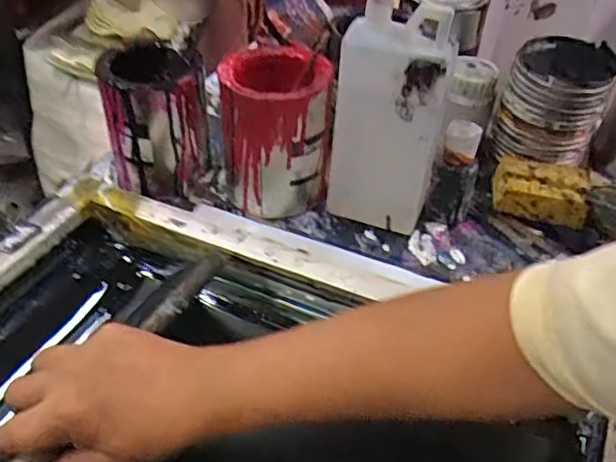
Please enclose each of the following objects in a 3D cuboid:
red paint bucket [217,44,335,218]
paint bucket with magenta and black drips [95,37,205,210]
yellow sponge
[{"bbox_3d":[-0.033,-0.105,0.623,0.103,0.134,0.113,-3,42,-6],"label":"red paint bucket"},{"bbox_3d":[-0.160,-0.120,0.650,0.107,0.148,0.098,13,42,12],"label":"paint bucket with magenta and black drips"},{"bbox_3d":[0.250,-0.045,0.651,0.099,0.038,0.081,14,43,13],"label":"yellow sponge"}]

